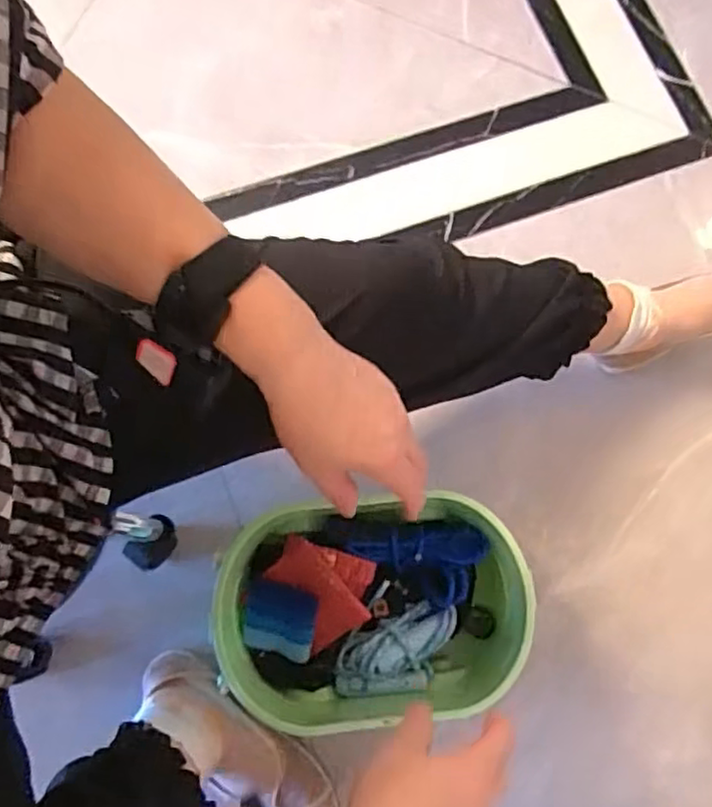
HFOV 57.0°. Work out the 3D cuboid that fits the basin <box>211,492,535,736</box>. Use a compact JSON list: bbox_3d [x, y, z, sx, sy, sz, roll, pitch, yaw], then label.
[{"bbox_3d":[0.015,0.208,0.672,0.295,0.111,0.198,-5,75,-4],"label":"basin"}]

